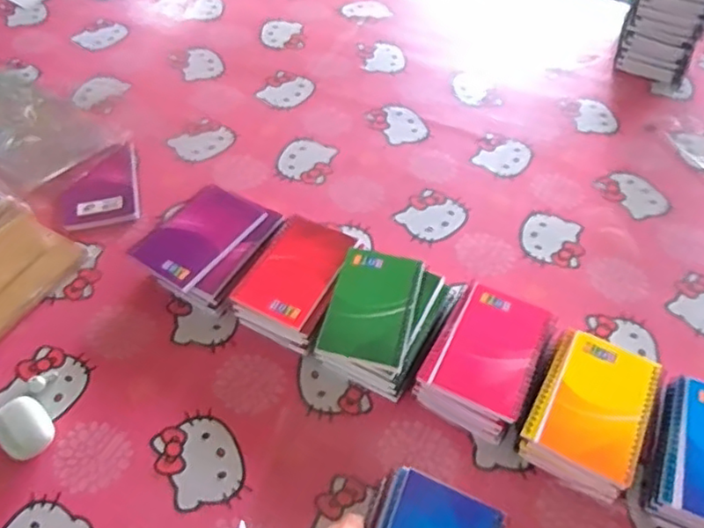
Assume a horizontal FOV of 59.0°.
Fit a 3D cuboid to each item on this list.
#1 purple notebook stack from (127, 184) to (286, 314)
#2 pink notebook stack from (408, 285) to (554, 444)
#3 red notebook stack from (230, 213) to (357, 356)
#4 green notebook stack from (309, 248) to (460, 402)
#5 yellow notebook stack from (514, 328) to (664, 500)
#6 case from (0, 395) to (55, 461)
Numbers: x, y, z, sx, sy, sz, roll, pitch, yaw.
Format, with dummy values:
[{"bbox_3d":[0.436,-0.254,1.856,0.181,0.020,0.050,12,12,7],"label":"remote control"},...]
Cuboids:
[{"bbox_3d":[-0.164,-0.022,0.685,0.130,0.041,0.134,23,55,15],"label":"purple notebook stack"},{"bbox_3d":[0.130,0.093,0.607,0.094,0.047,0.137,25,55,16],"label":"pink notebook stack"},{"bbox_3d":[-0.056,0.019,0.660,0.095,0.040,0.135,21,54,13],"label":"red notebook stack"},{"bbox_3d":[0.030,0.058,0.632,0.112,0.043,0.140,21,54,14],"label":"green notebook stack"},{"bbox_3d":[0.218,0.140,0.576,0.092,0.045,0.144,25,55,16],"label":"yellow notebook stack"},{"bbox_3d":[-0.296,0.147,0.561,0.060,0.026,0.044,37,59,24],"label":"case"}]

